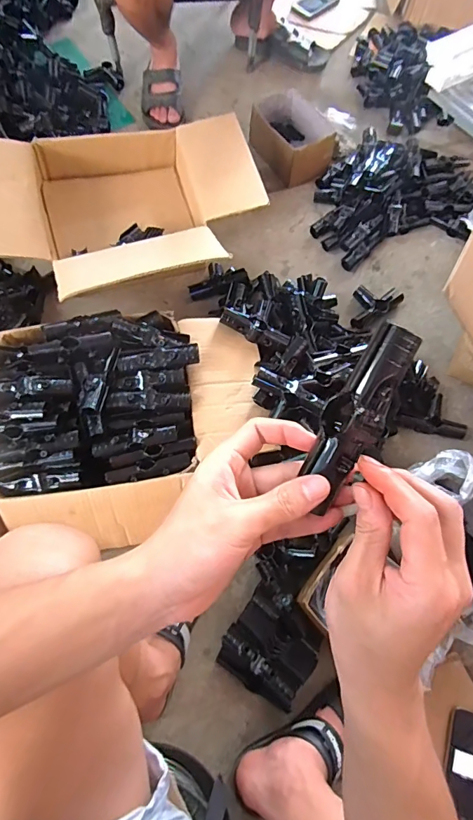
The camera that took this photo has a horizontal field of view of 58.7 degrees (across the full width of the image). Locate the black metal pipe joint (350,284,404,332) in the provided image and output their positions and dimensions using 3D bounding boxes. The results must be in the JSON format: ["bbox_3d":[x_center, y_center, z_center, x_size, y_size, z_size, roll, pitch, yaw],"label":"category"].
[{"bbox_3d":[0.293,-0.232,0.935,0.139,0.034,0.086,-42,77,-17],"label":"black metal pipe joint"}]

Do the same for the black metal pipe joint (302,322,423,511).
[{"bbox_3d":[0.078,0.005,0.267,0.039,0.022,0.120,27,98,8],"label":"black metal pipe joint"}]

